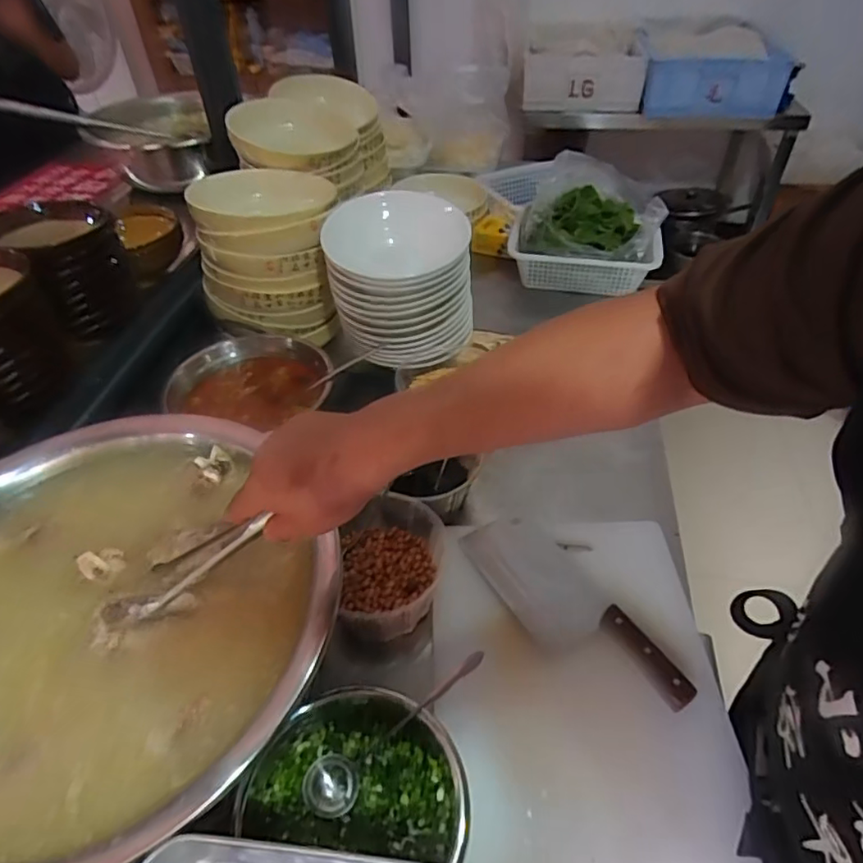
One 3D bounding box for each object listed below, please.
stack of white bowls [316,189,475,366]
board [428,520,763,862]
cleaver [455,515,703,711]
[{"bbox_3d":[-0.048,-0.246,0.920,0.215,0.197,0.177,-1,45,1],"label":"stack of white bowls"},{"bbox_3d":[0.150,0.259,0.616,0.290,0.022,0.388,0,45,3],"label":"board"},{"bbox_3d":[0.151,0.198,0.659,0.106,0.025,0.287,-23,48,-19],"label":"cleaver"}]

